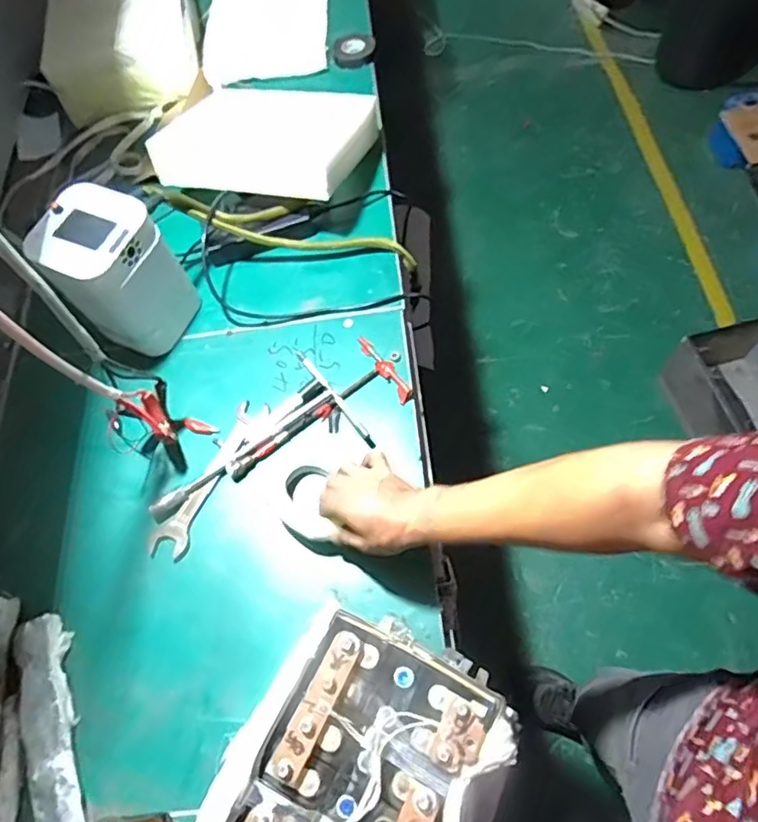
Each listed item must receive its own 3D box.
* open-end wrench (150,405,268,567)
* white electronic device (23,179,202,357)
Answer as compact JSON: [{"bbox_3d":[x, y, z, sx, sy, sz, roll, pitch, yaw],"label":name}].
[{"bbox_3d":[-0.220,0.085,0.760,0.052,0.018,0.228,22,68,19],"label":"open-end wrench"},{"bbox_3d":[-0.353,-0.180,0.790,0.121,0.204,0.135,30,69,17],"label":"white electronic device"}]

